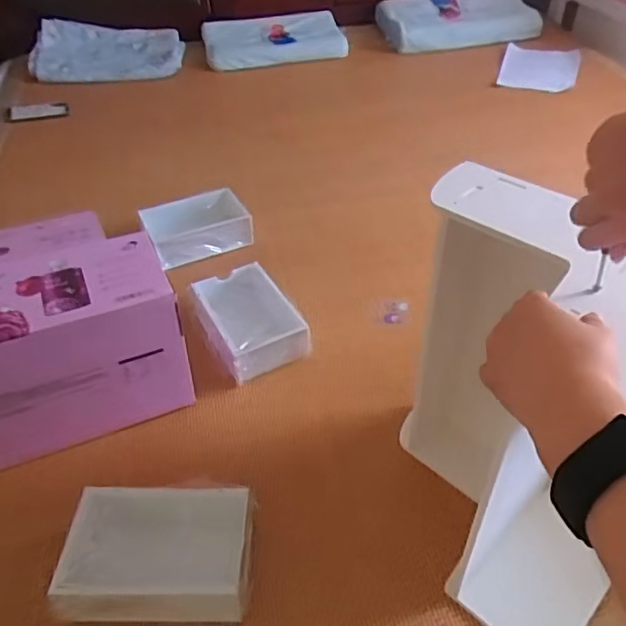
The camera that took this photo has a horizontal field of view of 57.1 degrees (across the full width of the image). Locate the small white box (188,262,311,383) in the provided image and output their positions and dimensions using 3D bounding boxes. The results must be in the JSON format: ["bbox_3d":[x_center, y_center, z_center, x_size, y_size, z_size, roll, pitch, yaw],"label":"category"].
[{"bbox_3d":[-0.098,0.013,0.890,0.129,0.051,0.196,-20,47,-19],"label":"small white box"}]

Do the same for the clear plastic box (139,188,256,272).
[{"bbox_3d":[-0.218,-0.164,1.090,0.189,0.061,0.121,-18,46,-18],"label":"clear plastic box"}]

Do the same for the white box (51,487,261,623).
[{"bbox_3d":[-0.160,0.252,0.612,0.186,0.056,0.122,0,43,1],"label":"white box"}]

